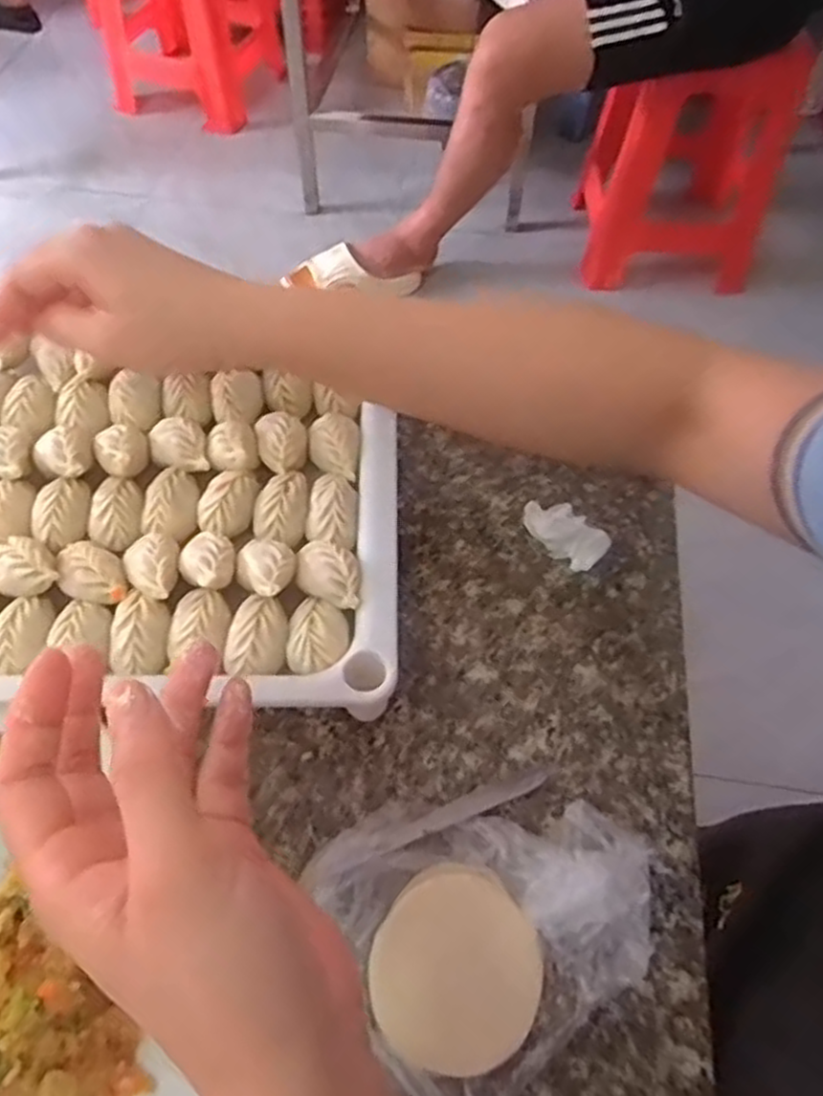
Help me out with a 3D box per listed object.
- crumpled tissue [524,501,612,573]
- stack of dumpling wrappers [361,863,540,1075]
[{"bbox_3d":[0.085,-0.009,0.422,0.034,0.029,0.046,-23,61,-15],"label":"crumpled tissue"},{"bbox_3d":[0.019,0.170,0.313,0.066,0.011,0.072,28,61,15],"label":"stack of dumpling wrappers"}]

